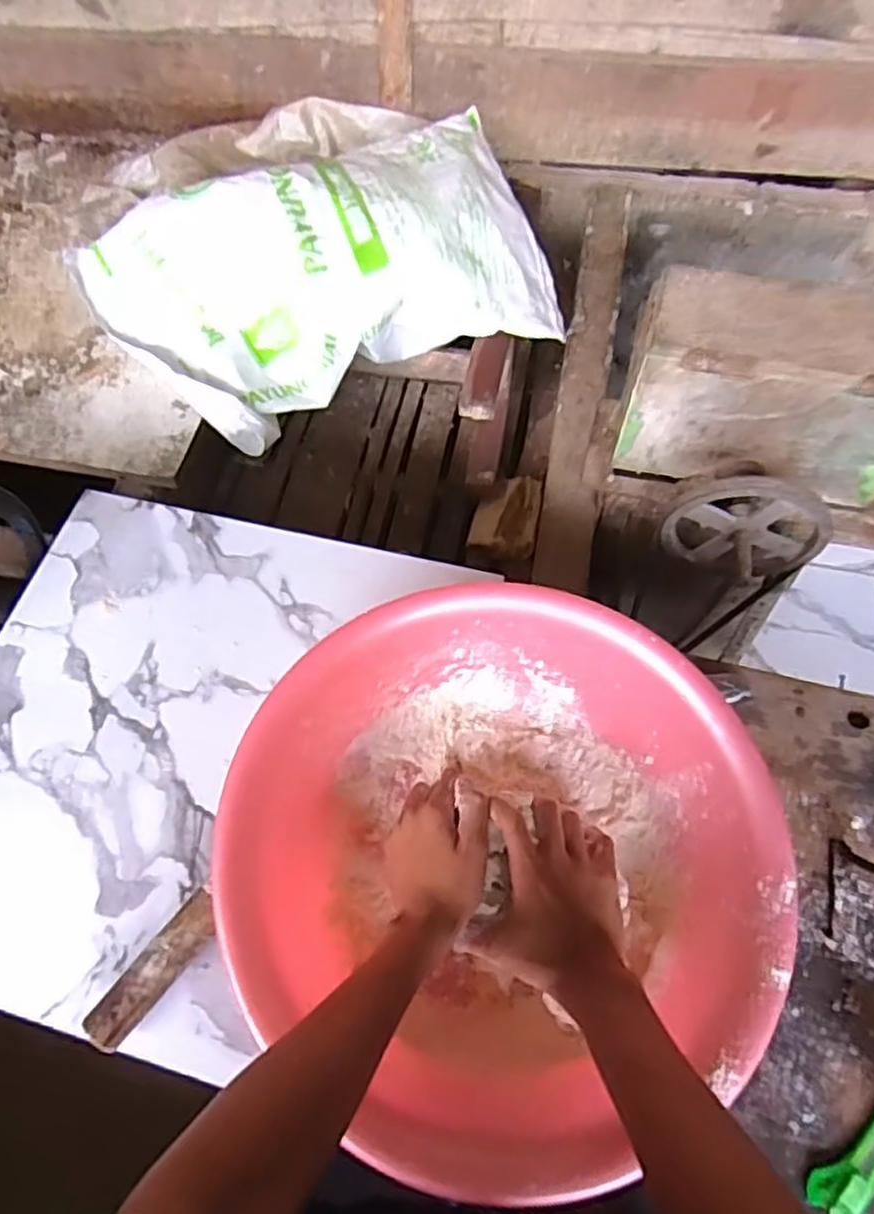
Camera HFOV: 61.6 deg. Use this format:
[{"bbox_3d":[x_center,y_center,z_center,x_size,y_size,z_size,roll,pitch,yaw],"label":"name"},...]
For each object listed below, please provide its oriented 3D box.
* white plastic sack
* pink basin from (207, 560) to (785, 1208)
[{"bbox_3d":[-0.161,-0.531,1.131,0.675,0.218,0.476,-29,63,-16],"label":"white plastic sack"},{"bbox_3d":[0.054,0.189,0.577,0.396,0.128,0.381,0,59,0],"label":"pink basin"}]

